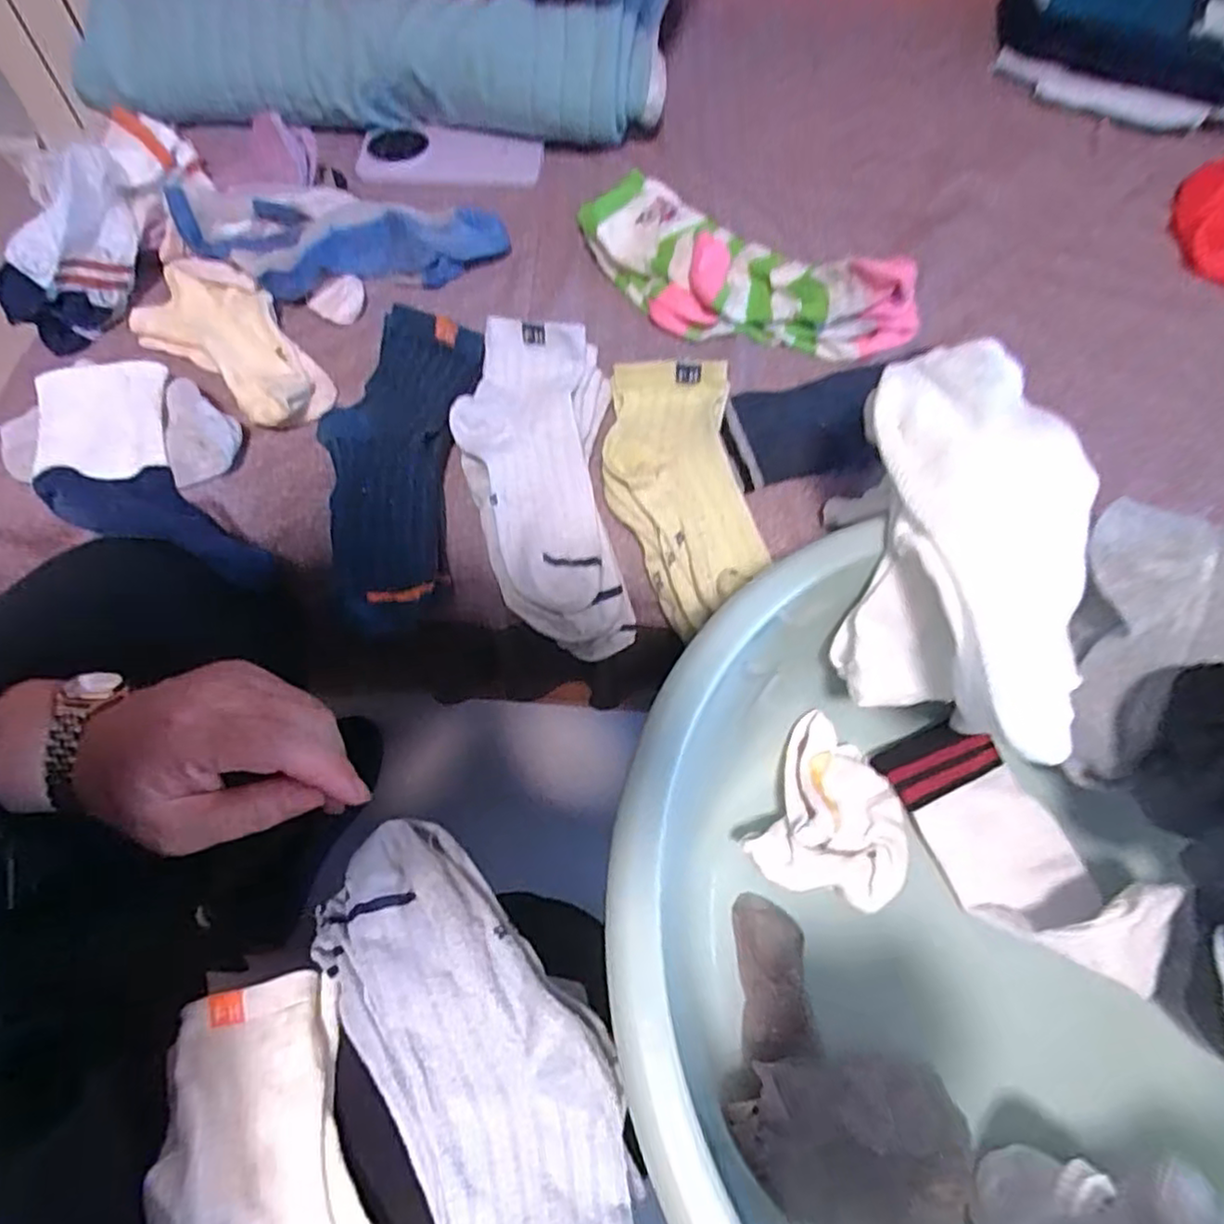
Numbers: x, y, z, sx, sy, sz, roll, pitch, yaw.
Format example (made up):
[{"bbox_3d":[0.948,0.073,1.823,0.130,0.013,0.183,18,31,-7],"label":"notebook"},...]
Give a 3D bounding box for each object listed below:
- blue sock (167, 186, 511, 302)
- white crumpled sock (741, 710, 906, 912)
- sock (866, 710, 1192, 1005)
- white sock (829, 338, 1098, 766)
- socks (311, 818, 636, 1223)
[{"bbox_3d":[-0.198,-0.287,0.520,0.231,0.050,0.093,-11,64,-6],"label":"blue sock"},{"bbox_3d":[0.133,0.118,0.401,0.082,0.026,0.099,28,66,13],"label":"white crumpled sock"},{"bbox_3d":[0.236,0.134,0.393,0.081,0.050,0.163,-28,66,-14],"label":"sock"},{"bbox_3d":[0.168,-0.028,0.356,0.102,0.129,0.205,2,63,1],"label":"white sock"},{"bbox_3d":[-0.056,0.180,0.279,0.094,0.052,0.207,-30,67,-15],"label":"socks"}]

